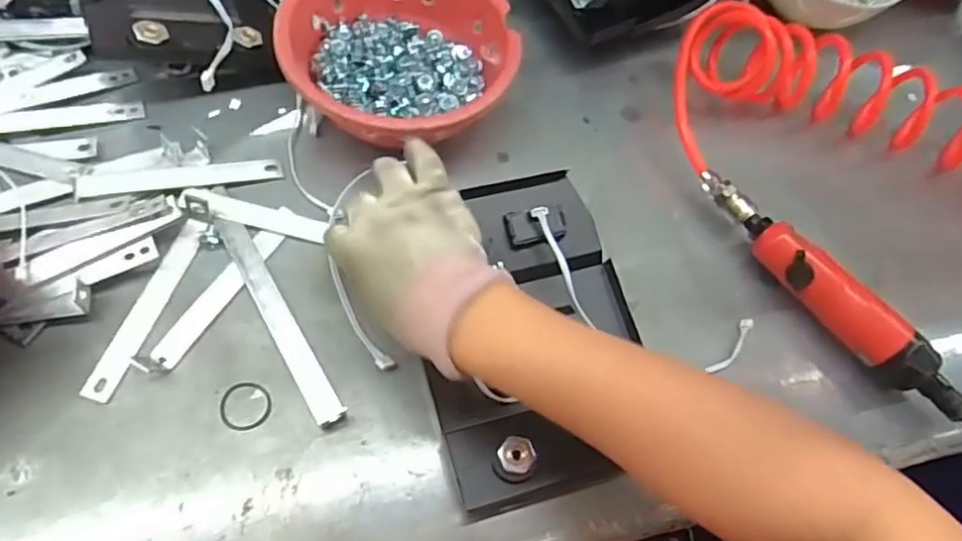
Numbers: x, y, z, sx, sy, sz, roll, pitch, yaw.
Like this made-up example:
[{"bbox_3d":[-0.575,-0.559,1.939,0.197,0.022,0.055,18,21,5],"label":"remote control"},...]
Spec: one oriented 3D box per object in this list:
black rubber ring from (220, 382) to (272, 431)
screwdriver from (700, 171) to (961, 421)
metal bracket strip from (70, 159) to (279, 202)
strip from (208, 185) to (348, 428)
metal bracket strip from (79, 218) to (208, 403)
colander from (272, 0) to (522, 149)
[{"bbox_3d":[-0.151,0.087,0.412,0.031,0.005,0.031,3,64,-7],"label":"black rubber ring"},{"bbox_3d":[0.260,0.025,0.470,0.032,0.044,0.258,-34,73,-21],"label":"screwdriver"},{"bbox_3d":[-0.218,-0.068,0.471,0.137,0.005,0.023,-11,60,-22],"label":"metal bracket strip"},{"bbox_3d":[-0.145,0.020,0.441,0.019,0.016,0.194,-28,71,-19],"label":"strip"},{"bbox_3d":[-0.222,0.022,0.432,0.019,0.004,0.135,19,63,1],"label":"metal bracket strip"},{"bbox_3d":[-0.060,-0.160,0.502,0.167,0.077,0.170,3,64,-7],"label":"colander"}]

